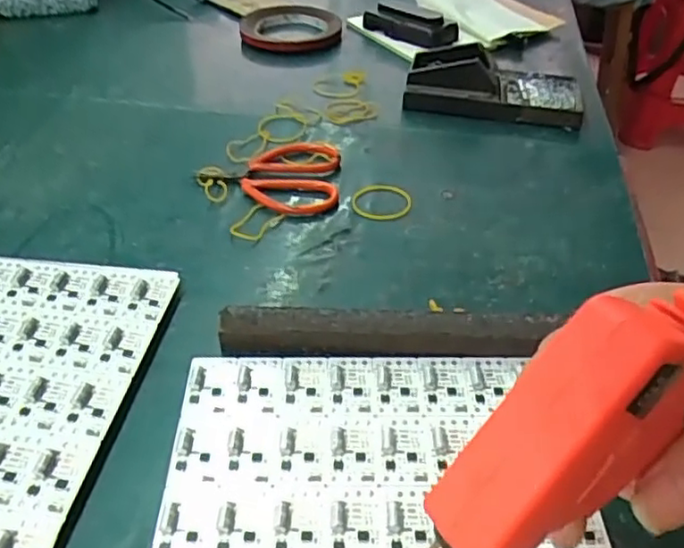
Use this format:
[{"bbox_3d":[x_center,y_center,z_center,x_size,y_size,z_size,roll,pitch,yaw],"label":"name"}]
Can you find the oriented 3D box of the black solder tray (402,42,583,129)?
[{"bbox_3d":[0.140,-0.176,0.581,0.158,0.038,0.083,8,43,8],"label":"black solder tray"}]

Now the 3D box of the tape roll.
[{"bbox_3d":[-0.058,-0.282,0.717,0.110,0.016,0.125,-2,42,-4],"label":"tape roll"}]

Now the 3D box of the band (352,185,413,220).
[{"bbox_3d":[0.030,-0.056,0.474,0.043,0.004,0.046,8,43,7],"label":"band"}]

